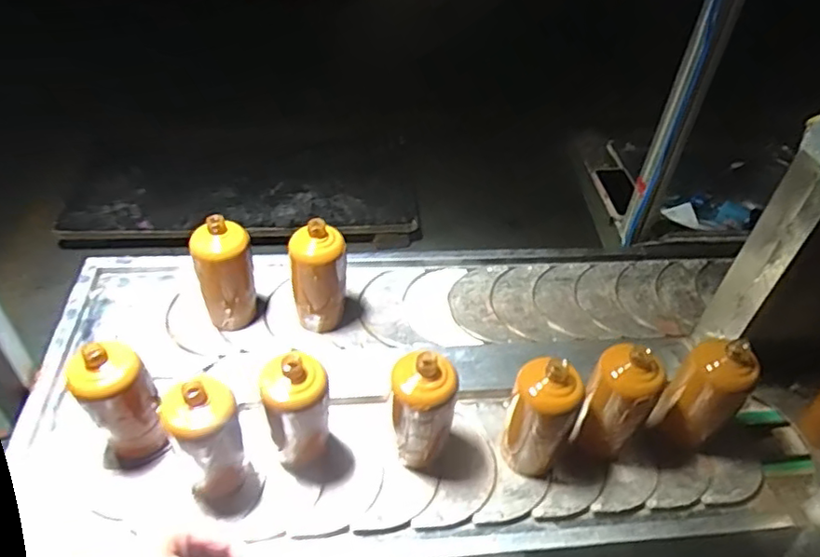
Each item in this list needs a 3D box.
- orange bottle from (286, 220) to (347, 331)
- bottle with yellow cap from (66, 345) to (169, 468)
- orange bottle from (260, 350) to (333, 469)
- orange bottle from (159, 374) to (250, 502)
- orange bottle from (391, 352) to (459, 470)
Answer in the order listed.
[{"bbox_3d":[-0.141,-0.009,0.925,0.089,0.184,0.080,-9,42,-8],"label":"orange bottle"},{"bbox_3d":[-0.358,0.142,0.736,0.076,0.179,0.089,-25,47,-24],"label":"bottle with yellow cap"},{"bbox_3d":[-0.134,0.158,0.738,0.085,0.173,0.072,-13,43,-13],"label":"orange bottle"},{"bbox_3d":[-0.235,0.180,0.701,0.070,0.172,0.067,-21,45,-20],"label":"orange bottle"},{"bbox_3d":[0.018,0.161,0.752,0.078,0.174,0.073,-1,42,1],"label":"orange bottle"}]

